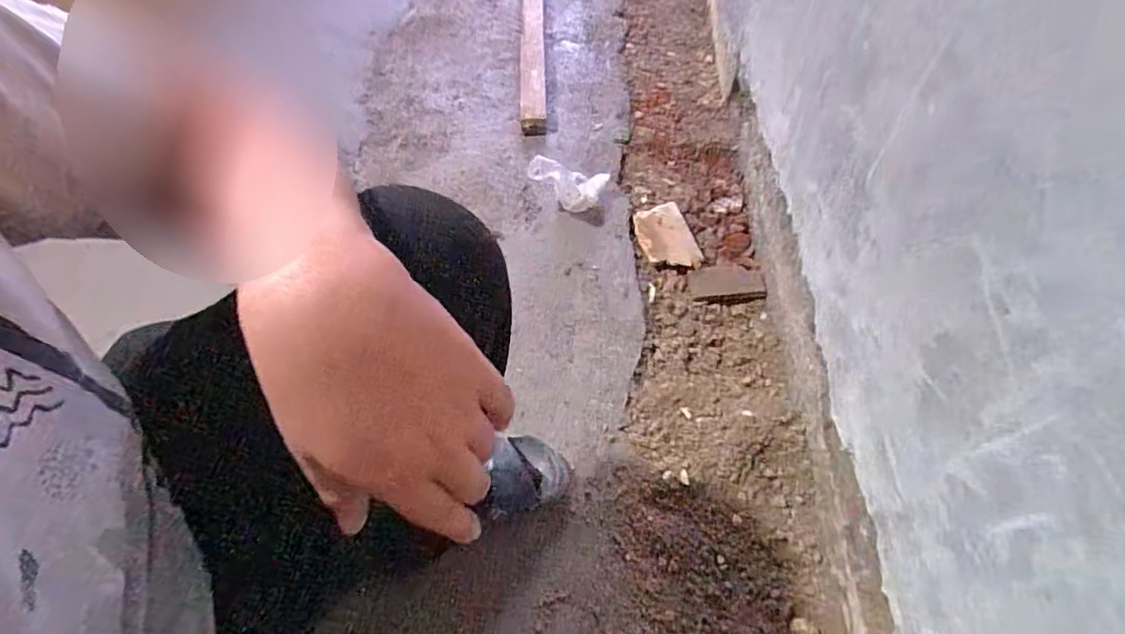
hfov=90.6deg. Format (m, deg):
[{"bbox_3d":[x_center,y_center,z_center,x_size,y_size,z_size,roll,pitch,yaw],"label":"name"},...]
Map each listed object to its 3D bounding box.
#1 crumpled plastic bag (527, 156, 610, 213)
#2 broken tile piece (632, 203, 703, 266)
[{"bbox_3d":[0.007,-0.255,1.060,0.164,0.084,0.052,21,48,-36],"label":"crumpled plastic bag"},{"bbox_3d":[0.199,-0.158,1.075,0.113,0.016,0.145,-7,64,-16],"label":"broken tile piece"}]

